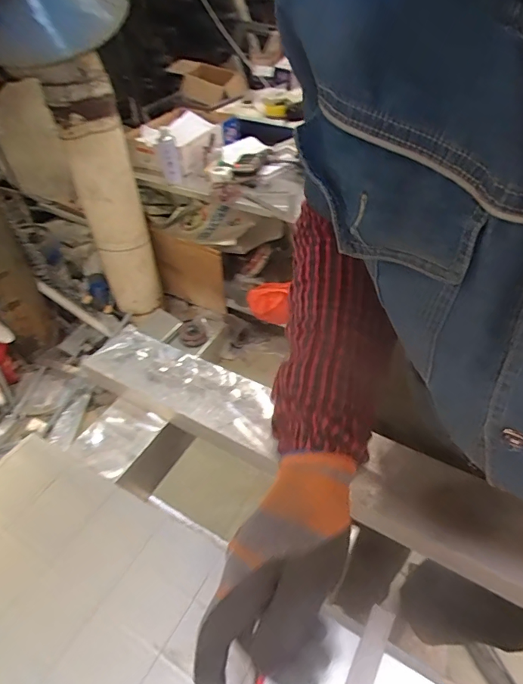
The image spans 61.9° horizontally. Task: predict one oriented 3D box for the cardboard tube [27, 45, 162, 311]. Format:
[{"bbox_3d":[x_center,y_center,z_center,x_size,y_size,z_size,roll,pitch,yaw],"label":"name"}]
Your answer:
[{"bbox_3d":[-0.526,-0.461,1.545,0.205,0.862,0.247,-15,43,-11],"label":"cardboard tube"}]

